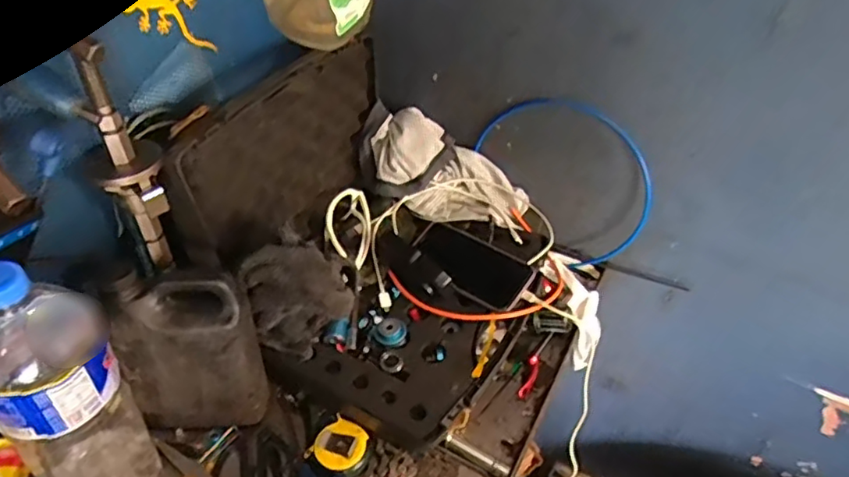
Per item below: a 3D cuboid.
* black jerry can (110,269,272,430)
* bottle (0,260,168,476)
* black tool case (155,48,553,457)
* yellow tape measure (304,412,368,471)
[{"bbox_3d":[-0.230,0.118,0.592,0.127,0.189,0.072,0,42,-6],"label":"black jerry can"},{"bbox_3d":[-0.293,0.132,0.480,0.105,0.304,0.088,31,47,26],"label":"bottle"},{"bbox_3d":[-0.034,-0.019,0.671,0.318,0.262,0.335,23,45,19],"label":"black tool case"},{"bbox_3d":[-0.088,0.220,0.616,0.051,0.027,0.054,25,45,21],"label":"yellow tape measure"}]

